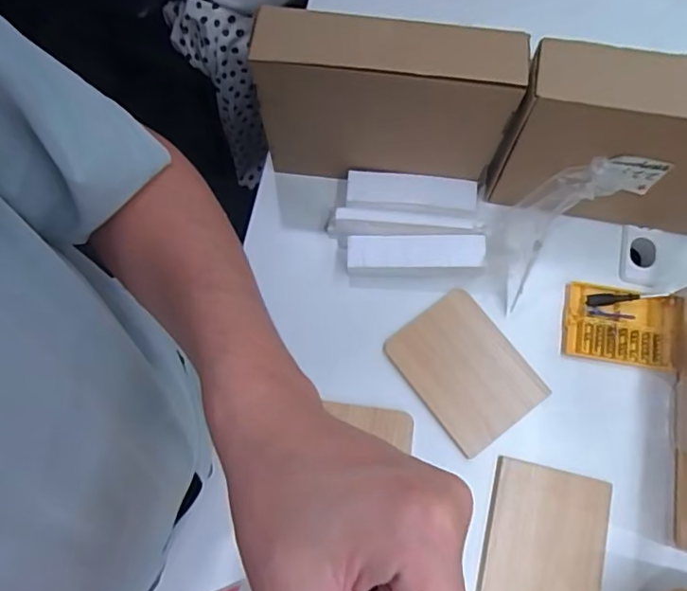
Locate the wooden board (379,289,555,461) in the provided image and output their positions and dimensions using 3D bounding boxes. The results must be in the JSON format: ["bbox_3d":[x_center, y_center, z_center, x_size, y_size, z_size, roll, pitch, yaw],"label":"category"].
[{"bbox_3d":[0.178,0.107,0.811,0.156,0.007,0.202,-36,78,-8],"label":"wooden board"}]

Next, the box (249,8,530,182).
[{"bbox_3d":[0.051,-0.254,0.745,0.320,0.250,0.078,8,75,3],"label":"box"}]

